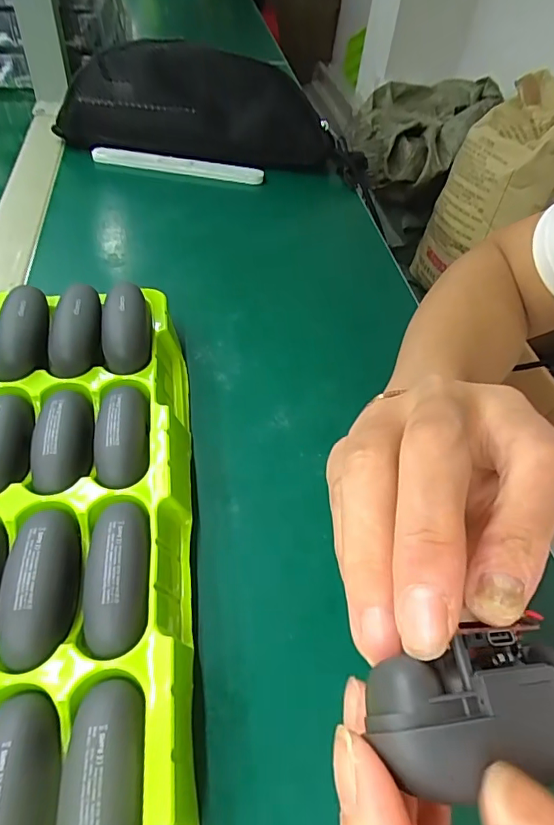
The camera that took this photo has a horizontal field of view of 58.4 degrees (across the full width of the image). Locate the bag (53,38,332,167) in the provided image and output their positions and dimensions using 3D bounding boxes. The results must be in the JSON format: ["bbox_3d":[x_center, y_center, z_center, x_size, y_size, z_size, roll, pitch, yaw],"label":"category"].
[{"bbox_3d":[-0.084,-0.327,0.523,0.276,0.093,0.068,7,50,0],"label":"bag"}]

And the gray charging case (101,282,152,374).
[{"bbox_3d":[-0.091,-0.052,0.297,0.028,0.033,0.063,-7,65,-12],"label":"gray charging case"}]

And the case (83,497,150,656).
[{"bbox_3d":[-0.069,0.069,0.213,0.028,0.027,0.066,-6,51,-11],"label":"case"}]

